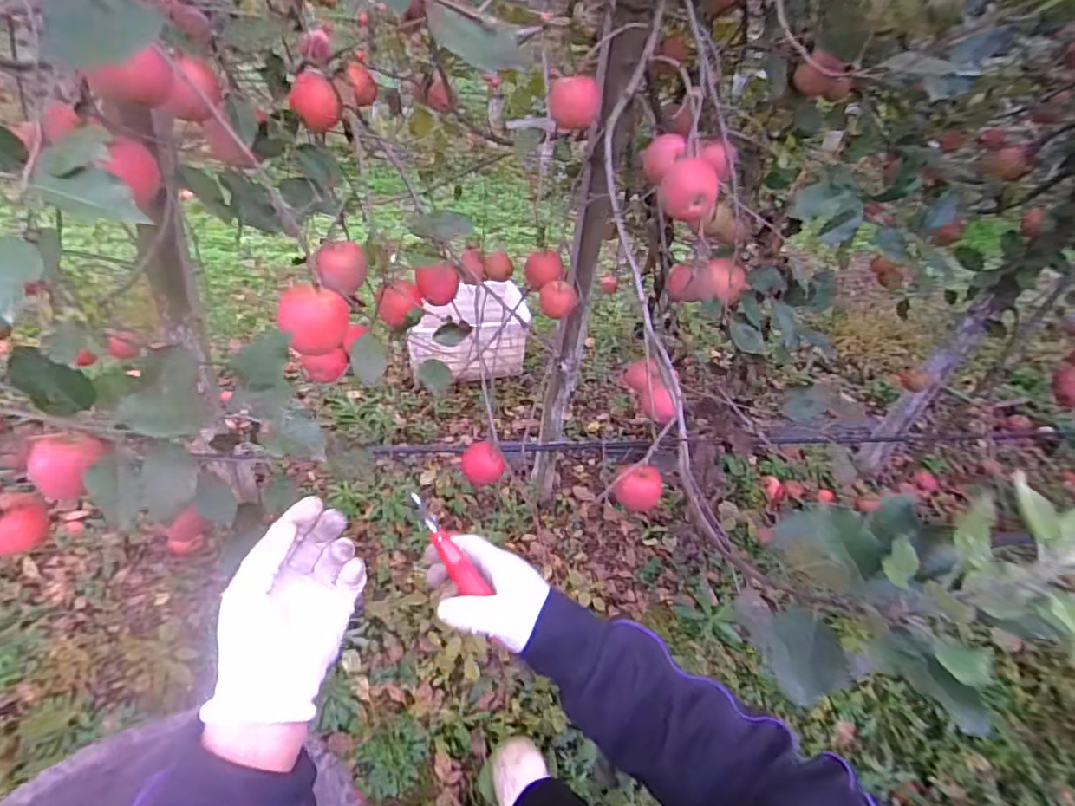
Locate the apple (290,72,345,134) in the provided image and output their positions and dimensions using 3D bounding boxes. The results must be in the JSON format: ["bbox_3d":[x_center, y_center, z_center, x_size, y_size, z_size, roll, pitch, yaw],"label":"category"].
[{"bbox_3d":[-0.339,-0.460,0.842,0.074,0.063,0.065,-15,46,-23],"label":"apple"}]

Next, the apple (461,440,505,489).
[{"bbox_3d":[-0.089,0.098,0.895,0.067,0.053,0.056,3,42,-5],"label":"apple"}]

